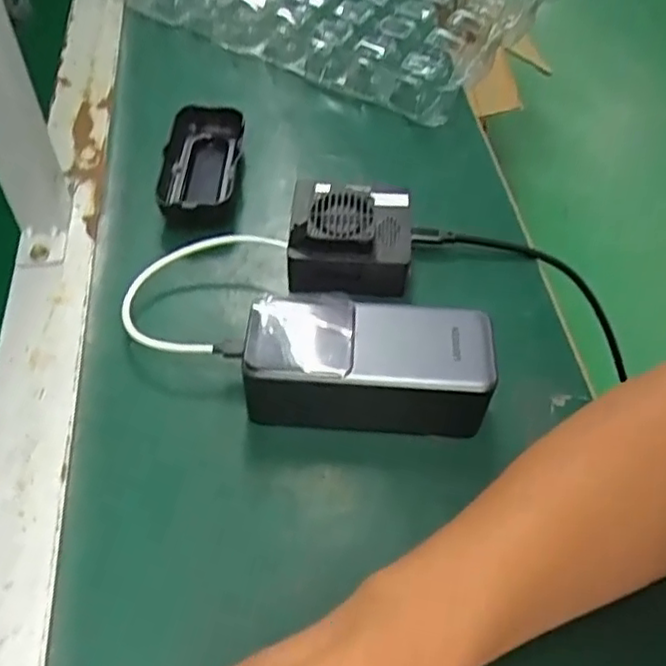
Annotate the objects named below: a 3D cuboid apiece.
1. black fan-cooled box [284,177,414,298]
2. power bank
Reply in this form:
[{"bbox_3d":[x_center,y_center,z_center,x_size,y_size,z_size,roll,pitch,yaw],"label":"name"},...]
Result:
[{"bbox_3d":[0.012,-0.062,0.439,0.078,0.049,0.068,4,52,1],"label":"black fan-cooled box"},{"bbox_3d":[0.018,0.018,0.368,0.125,0.055,0.057,2,52,-1],"label":"power bank"}]

